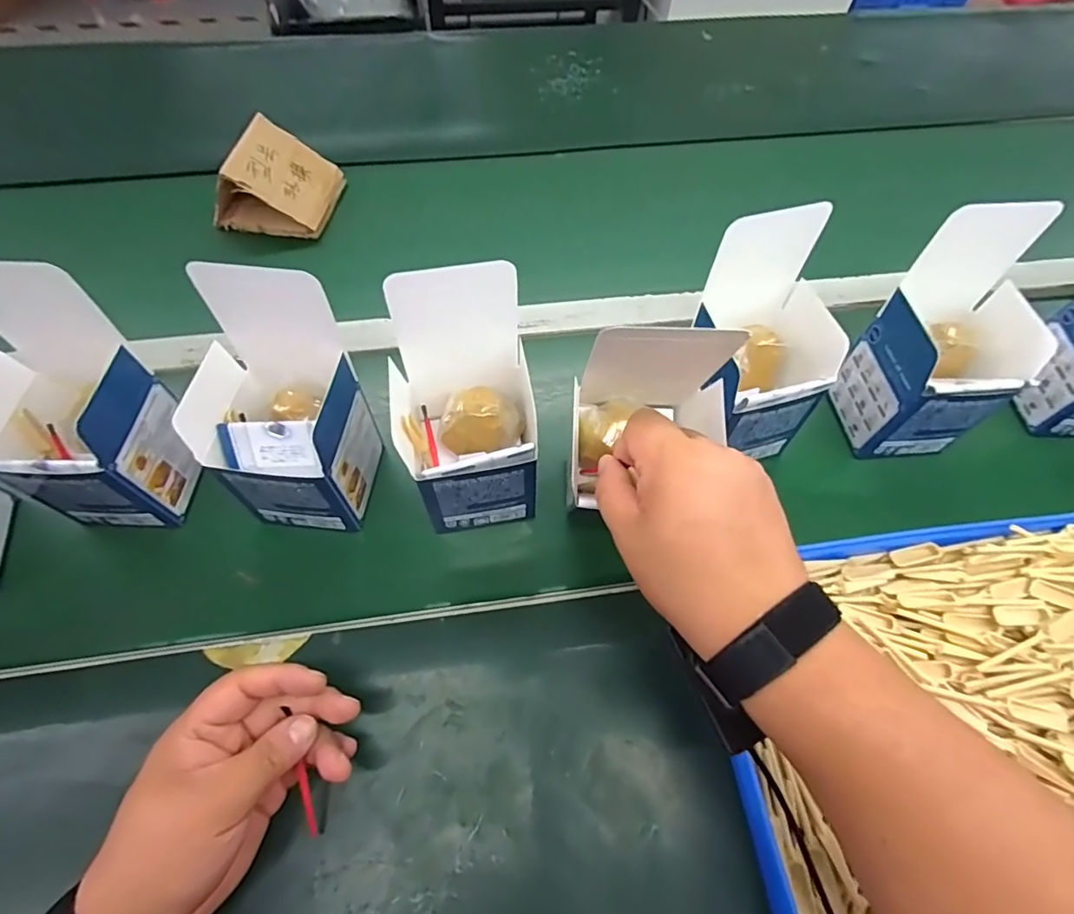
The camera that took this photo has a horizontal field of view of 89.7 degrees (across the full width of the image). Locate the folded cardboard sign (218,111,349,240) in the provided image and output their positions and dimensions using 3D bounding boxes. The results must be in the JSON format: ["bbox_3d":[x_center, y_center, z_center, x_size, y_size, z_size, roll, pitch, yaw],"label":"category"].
[{"bbox_3d":[-0.280,-0.300,0.580,0.110,0.071,0.107,10,61,4],"label":"folded cardboard sign"}]

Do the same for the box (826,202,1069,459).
[{"bbox_3d":[0.313,-0.082,0.412,0.097,0.169,0.091,-3,61,-3],"label":"box"}]

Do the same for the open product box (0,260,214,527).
[{"bbox_3d":[-0.310,-0.022,0.363,0.089,0.157,0.111,14,62,7],"label":"open product box"}]

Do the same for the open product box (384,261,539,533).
[{"bbox_3d":[-0.049,-0.026,0.376,0.099,0.179,0.094,-9,62,-6],"label":"open product box"}]

